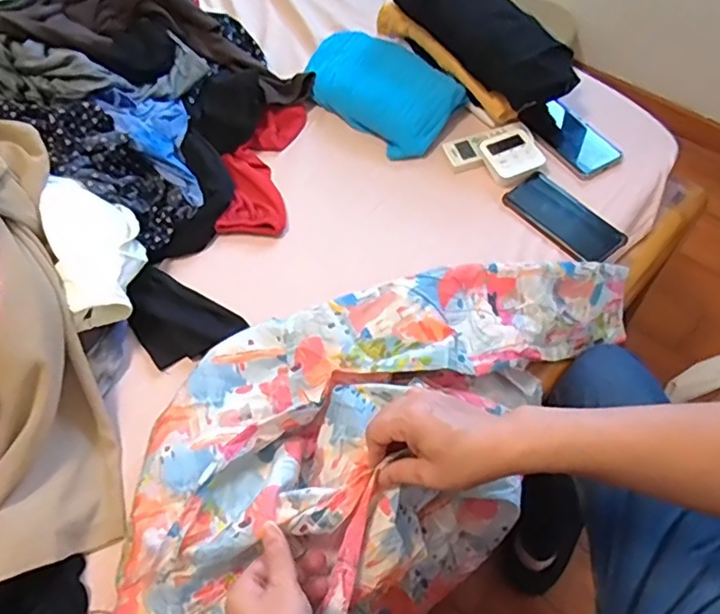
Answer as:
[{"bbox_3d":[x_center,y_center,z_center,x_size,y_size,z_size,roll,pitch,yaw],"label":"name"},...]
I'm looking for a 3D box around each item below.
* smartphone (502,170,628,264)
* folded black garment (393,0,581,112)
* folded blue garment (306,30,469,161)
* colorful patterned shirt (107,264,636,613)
[{"bbox_3d":[0.280,-0.121,0.806,0.077,0.016,0.162,-35,62,-16],"label":"smartphone"},{"bbox_3d":[0.178,-0.438,0.908,0.122,0.073,0.350,-39,75,-18],"label":"folded black garment"},{"bbox_3d":[0.034,-0.359,0.964,0.160,0.034,0.292,-38,62,-18],"label":"folded blue garment"},{"bbox_3d":[-0.030,0.165,0.651,0.313,0.183,0.805,37,67,24],"label":"colorful patterned shirt"}]

